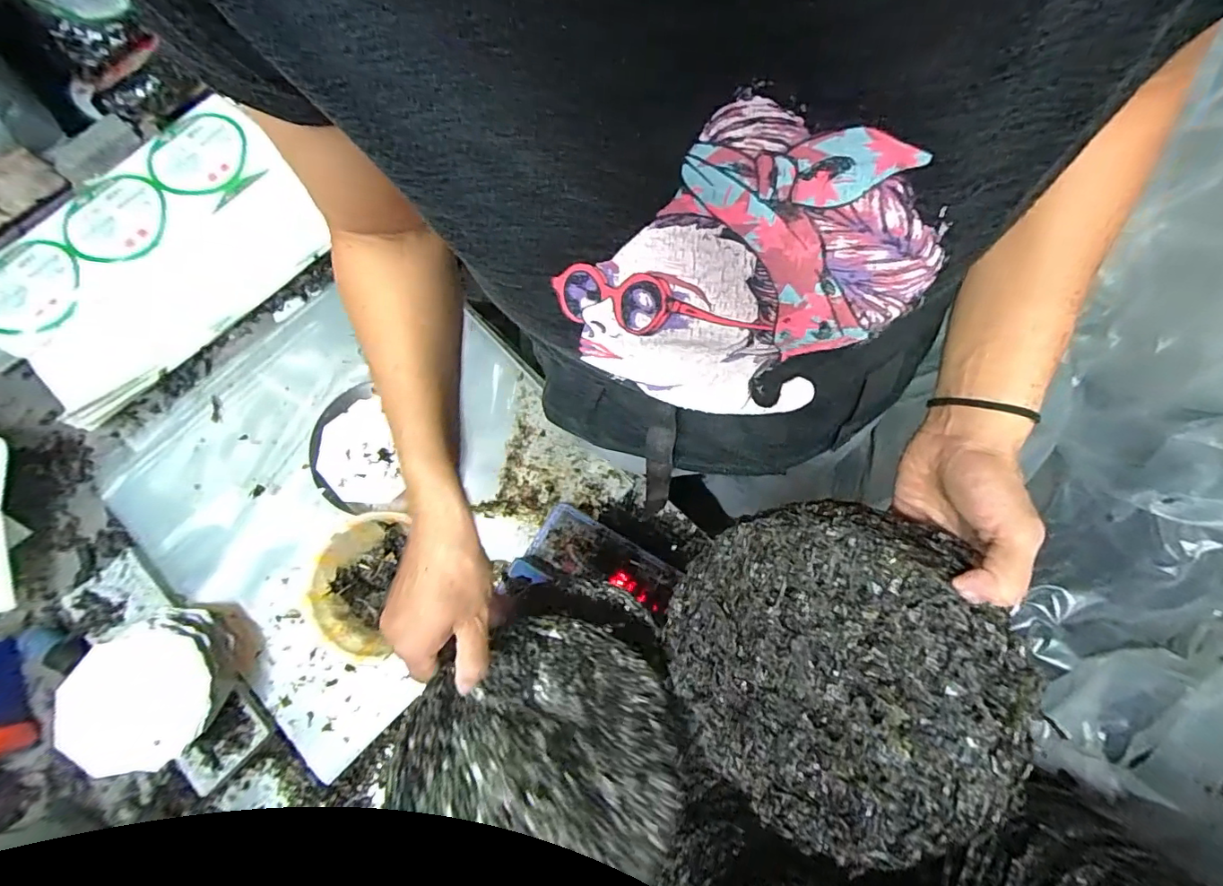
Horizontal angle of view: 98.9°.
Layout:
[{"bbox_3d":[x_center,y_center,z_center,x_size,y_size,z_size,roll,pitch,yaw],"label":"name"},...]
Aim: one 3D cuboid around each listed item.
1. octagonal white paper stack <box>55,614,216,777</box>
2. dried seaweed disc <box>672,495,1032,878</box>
[{"bbox_3d":[-0.553,0.292,0.617,0.172,0.041,0.173,-41,79,-10],"label":"octagonal white paper stack"},{"bbox_3d":[0.127,0.141,0.325,0.201,0.017,0.193,-5,82,43],"label":"dried seaweed disc"}]

